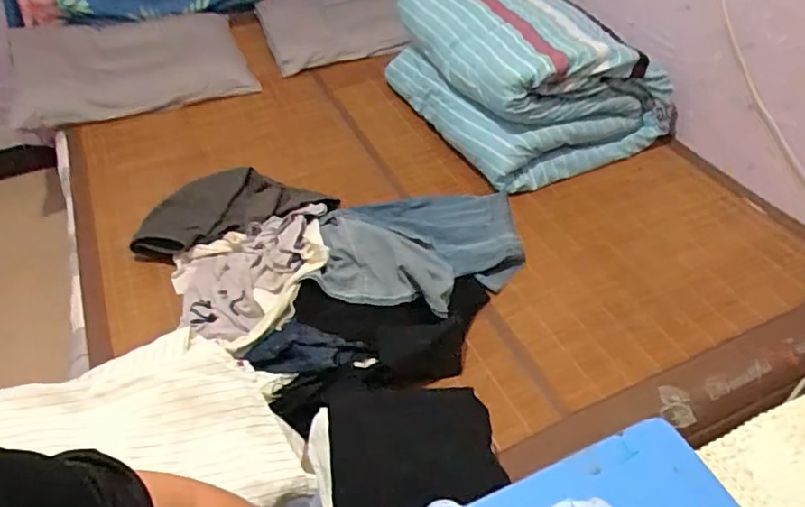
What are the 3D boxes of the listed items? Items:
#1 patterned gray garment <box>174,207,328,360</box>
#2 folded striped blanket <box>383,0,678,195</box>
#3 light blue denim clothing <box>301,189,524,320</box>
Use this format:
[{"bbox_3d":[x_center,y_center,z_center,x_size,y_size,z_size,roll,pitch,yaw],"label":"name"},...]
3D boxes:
[{"bbox_3d":[-0.303,0.053,1.220,0.339,0.174,0.321,-15,47,-12],"label":"patterned gray garment"},{"bbox_3d":[0.310,-0.511,1.631,0.510,0.322,0.683,-23,50,-20],"label":"folded striped blanket"},{"bbox_3d":[0.049,-0.041,1.288,0.408,0.157,0.438,3,46,5],"label":"light blue denim clothing"}]

